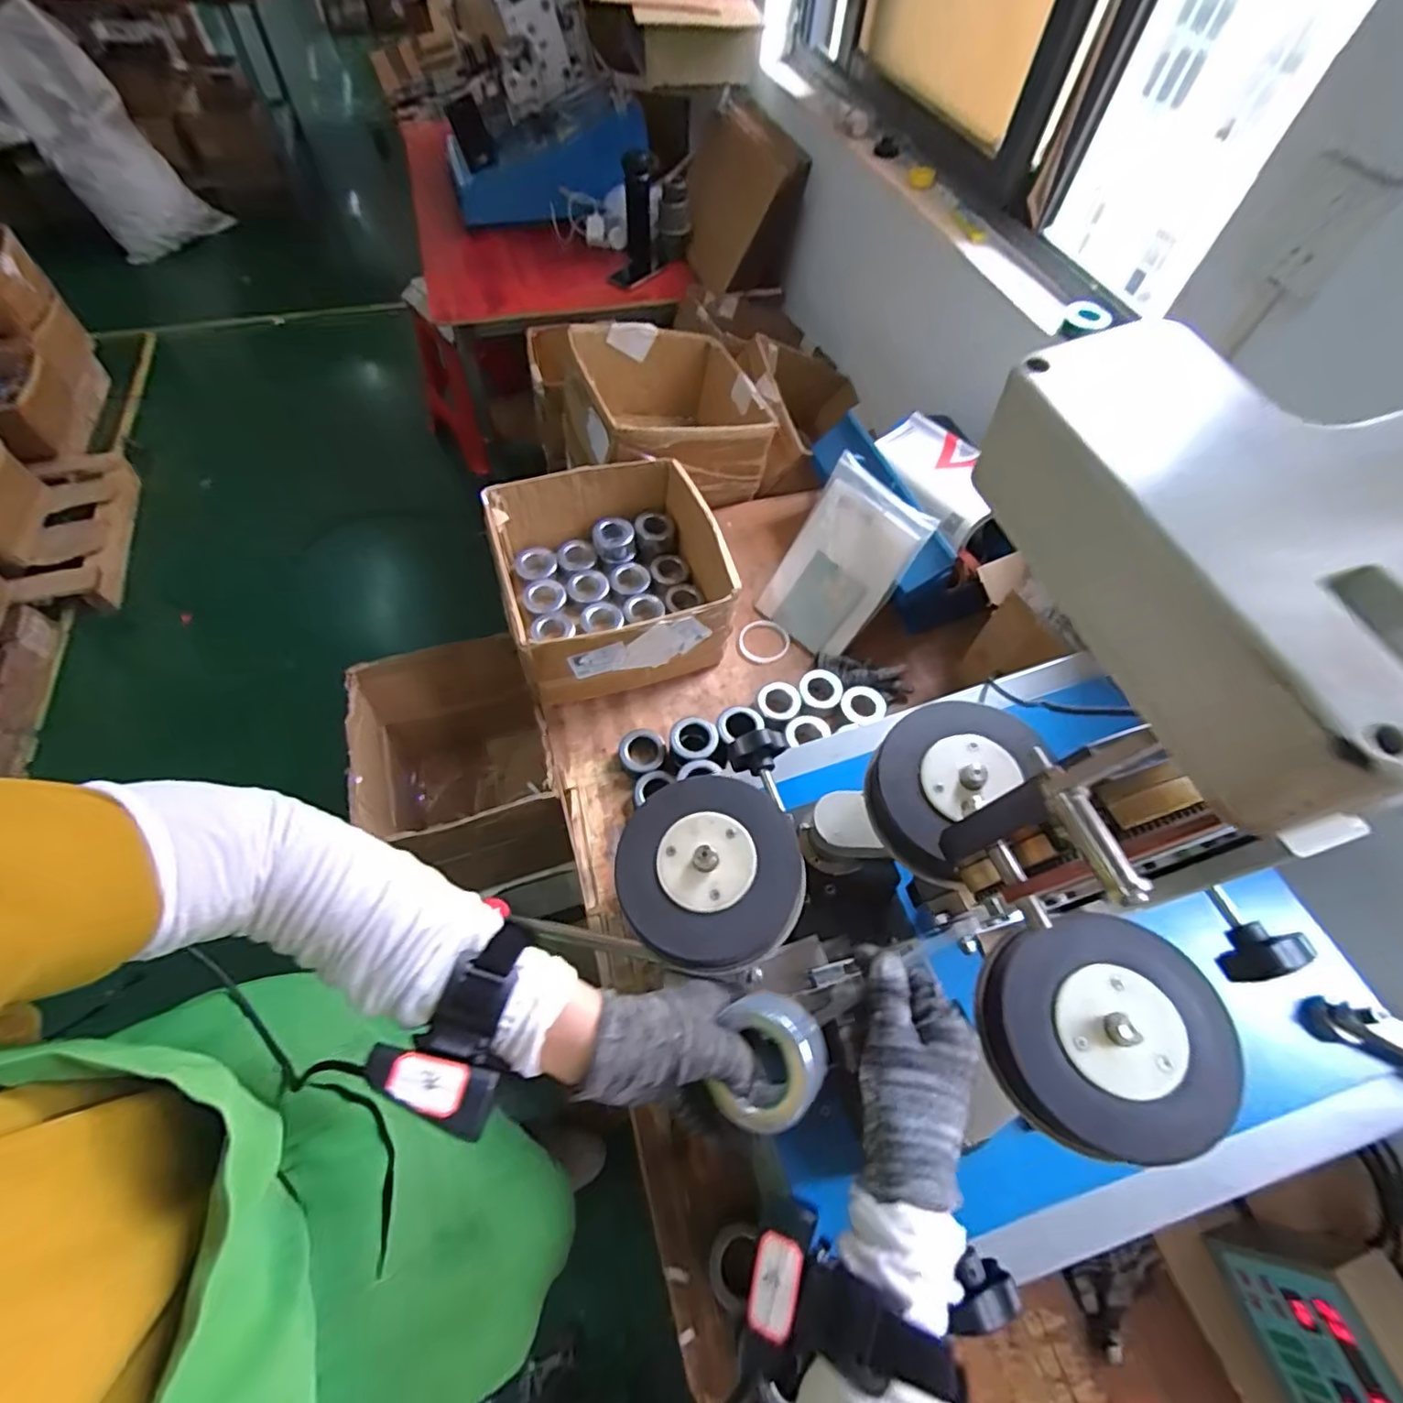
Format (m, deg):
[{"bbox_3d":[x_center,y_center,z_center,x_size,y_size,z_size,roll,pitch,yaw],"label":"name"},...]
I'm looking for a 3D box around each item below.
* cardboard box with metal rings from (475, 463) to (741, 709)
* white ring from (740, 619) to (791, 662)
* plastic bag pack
[{"bbox_3d":[-0.141,-0.195,0.964,0.337,0.151,0.321,-16,62,-12],"label":"cardboard box with metal rings"},{"bbox_3d":[0.105,-0.103,1.036,0.085,0.015,0.081,1,59,-2],"label":"white ring"},{"bbox_3d":[0.218,-0.219,0.979,0.186,0.271,0.030,45,27,19],"label":"plastic bag pack"}]

